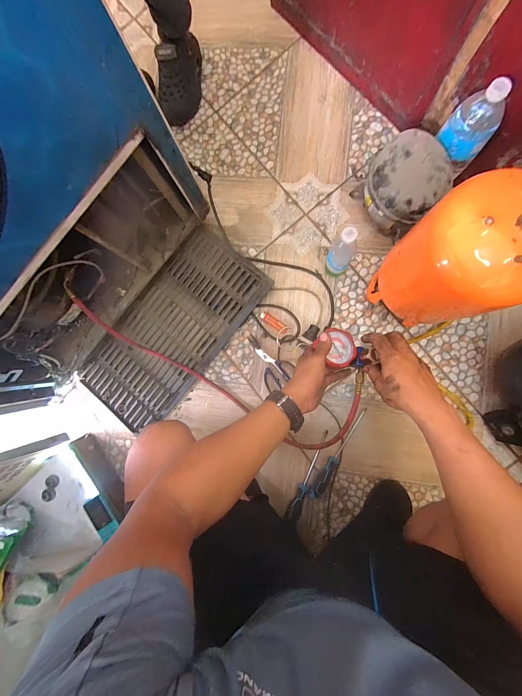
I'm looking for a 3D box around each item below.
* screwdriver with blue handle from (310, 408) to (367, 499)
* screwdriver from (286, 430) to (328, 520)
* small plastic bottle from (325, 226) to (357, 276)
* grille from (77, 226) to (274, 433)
[{"bbox_3d":[0.195,0.264,0.663,0.033,0.026,0.250,32,91,6],"label":"screwdriver with blue handle"},{"bbox_3d":[0.125,0.314,0.659,0.032,0.026,0.223,26,90,6],"label":"screwdriver"},{"bbox_3d":[0.181,-0.208,0.608,0.045,0.180,0.047,0,87,6],"label":"small plastic bottle"},{"bbox_3d":[-0.236,-0.048,0.720,0.264,0.032,0.534,41,92,6],"label":"grille"}]

